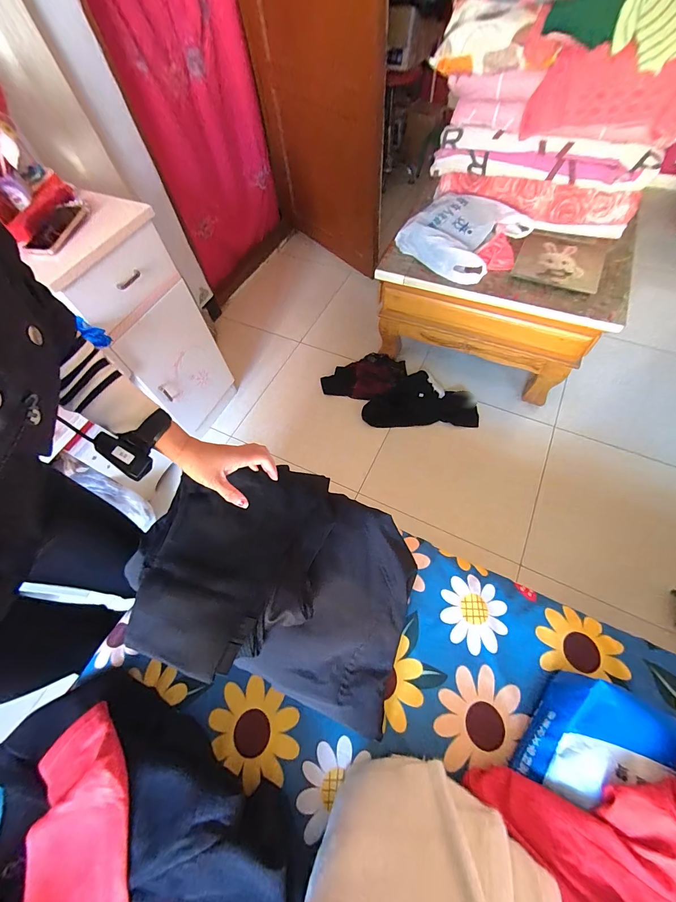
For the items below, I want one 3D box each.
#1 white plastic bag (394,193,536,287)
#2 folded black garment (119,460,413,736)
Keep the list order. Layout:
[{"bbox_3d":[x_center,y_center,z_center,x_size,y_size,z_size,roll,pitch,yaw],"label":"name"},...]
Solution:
[{"bbox_3d":[0.427,-0.746,1.166,0.345,0.120,0.324,38,71,21],"label":"white plastic bag"},{"bbox_3d":[-0.078,0.200,0.549,0.434,0.103,0.330,23,60,-5],"label":"folded black garment"}]

